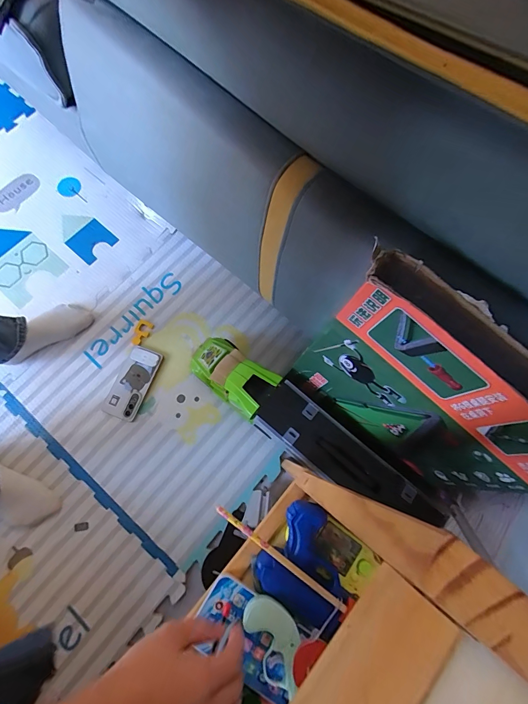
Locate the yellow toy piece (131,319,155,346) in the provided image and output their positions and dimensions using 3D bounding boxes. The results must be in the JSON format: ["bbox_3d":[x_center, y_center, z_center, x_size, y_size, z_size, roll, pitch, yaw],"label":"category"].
[{"bbox_3d":[-0.289,-0.044,0.799,0.040,0.006,0.061,23,75,5],"label":"yellow toy piece"}]

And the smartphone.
[{"bbox_3d":[-0.295,0.070,0.766,0.075,0.015,0.161,23,75,5],"label":"smartphone"}]

